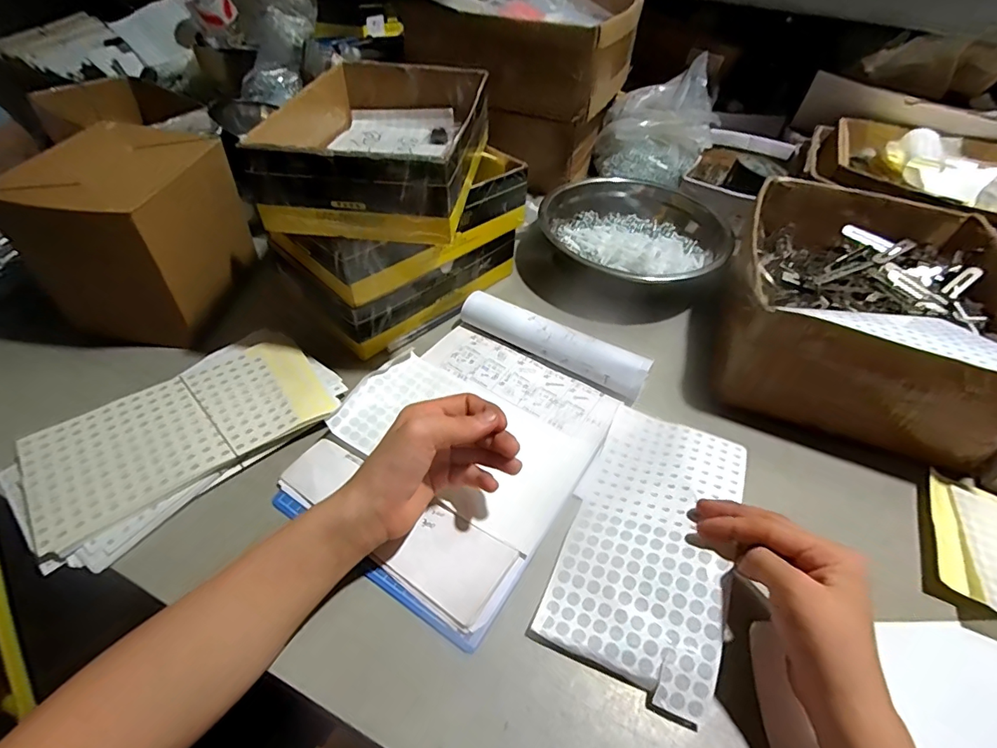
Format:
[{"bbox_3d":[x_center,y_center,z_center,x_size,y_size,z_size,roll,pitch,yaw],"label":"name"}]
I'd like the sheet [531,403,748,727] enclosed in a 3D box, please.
[{"bbox_3d":[0.128,0.129,0.405,0.125,0.025,0.232,11,44,24],"label":"sheet"}]

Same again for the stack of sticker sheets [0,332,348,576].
[{"bbox_3d":[-0.282,0.049,0.441,0.141,0.034,0.253,36,54,26],"label":"stack of sticker sheets"}]

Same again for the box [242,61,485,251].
[{"bbox_3d":[-0.110,-0.238,0.479,0.175,0.087,0.256,7,47,3],"label":"box"}]

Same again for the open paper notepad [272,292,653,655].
[{"bbox_3d":[-0.026,0.054,0.467,0.222,0.030,0.307,28,51,21],"label":"open paper notepad"}]

